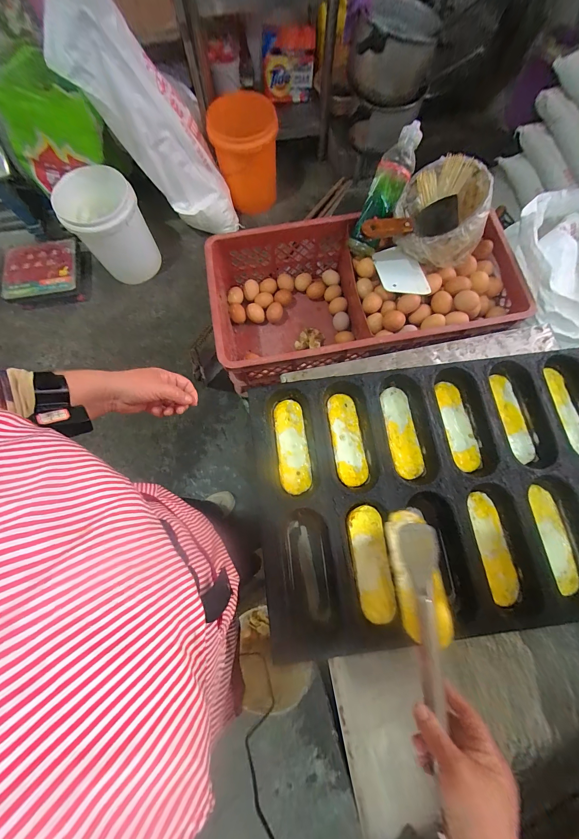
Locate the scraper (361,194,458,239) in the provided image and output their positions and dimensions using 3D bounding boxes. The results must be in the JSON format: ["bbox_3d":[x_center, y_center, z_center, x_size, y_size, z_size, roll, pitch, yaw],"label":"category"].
[{"bbox_3d":[0.244,-0.387,0.605,0.212,0.064,0.044,-17,75,-4],"label":"scraper"}]

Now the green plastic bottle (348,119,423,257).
[{"bbox_3d":[0.196,-0.468,0.615,0.068,0.067,0.229,31,119,9],"label":"green plastic bottle"}]

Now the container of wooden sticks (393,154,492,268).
[{"bbox_3d":[0.300,-0.414,0.595,0.142,0.114,0.165,2,75,2],"label":"container of wooden sticks"}]

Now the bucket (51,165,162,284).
[{"bbox_3d":[-0.772,-0.832,1.324,0.288,0.430,0.303,0,74,1],"label":"bucket"}]

